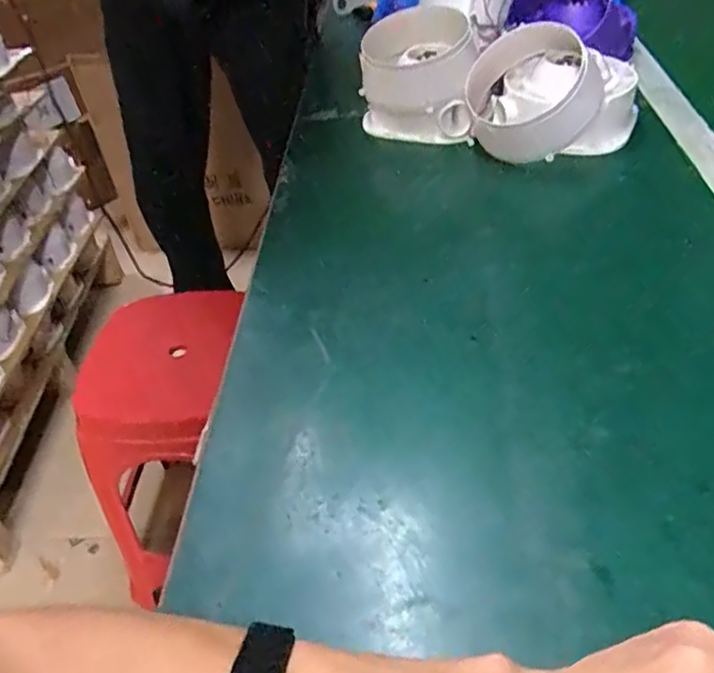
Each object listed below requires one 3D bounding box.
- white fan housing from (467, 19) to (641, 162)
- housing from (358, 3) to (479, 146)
[{"bbox_3d":[0.189,-0.231,0.622,0.156,0.099,0.116,5,43,14],"label":"white fan housing"},{"bbox_3d":[0.062,-0.286,0.702,0.115,0.096,0.156,-5,42,2],"label":"housing"}]

